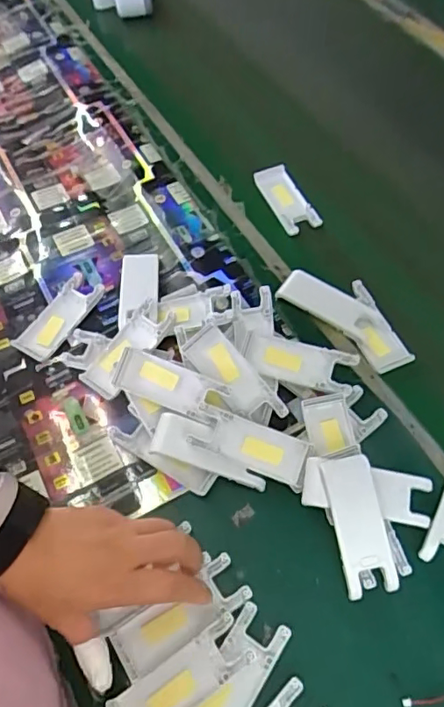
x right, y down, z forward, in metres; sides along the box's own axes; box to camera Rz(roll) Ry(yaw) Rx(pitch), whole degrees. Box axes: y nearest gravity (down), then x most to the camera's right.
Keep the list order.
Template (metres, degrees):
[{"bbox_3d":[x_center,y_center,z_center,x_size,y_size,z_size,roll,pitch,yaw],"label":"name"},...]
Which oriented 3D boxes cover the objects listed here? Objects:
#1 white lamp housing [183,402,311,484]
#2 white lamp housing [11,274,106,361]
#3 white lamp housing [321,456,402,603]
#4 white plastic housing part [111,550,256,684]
[{"bbox_3d":[0.024,0.077,0.470,0.097,0.018,0.037,21,62,1],"label":"white lamp housing"},{"bbox_3d":[-0.172,-0.040,0.576,0.044,0.012,0.103,27,66,19],"label":"white lamp housing"},{"bbox_3d":[0.107,0.133,0.432,0.039,0.013,0.102,-9,73,-3],"label":"white lamp housing"},{"bbox_3d":[-0.031,0.200,0.424,0.103,0.014,0.041,-28,62,-13],"label":"white plastic housing part"}]

